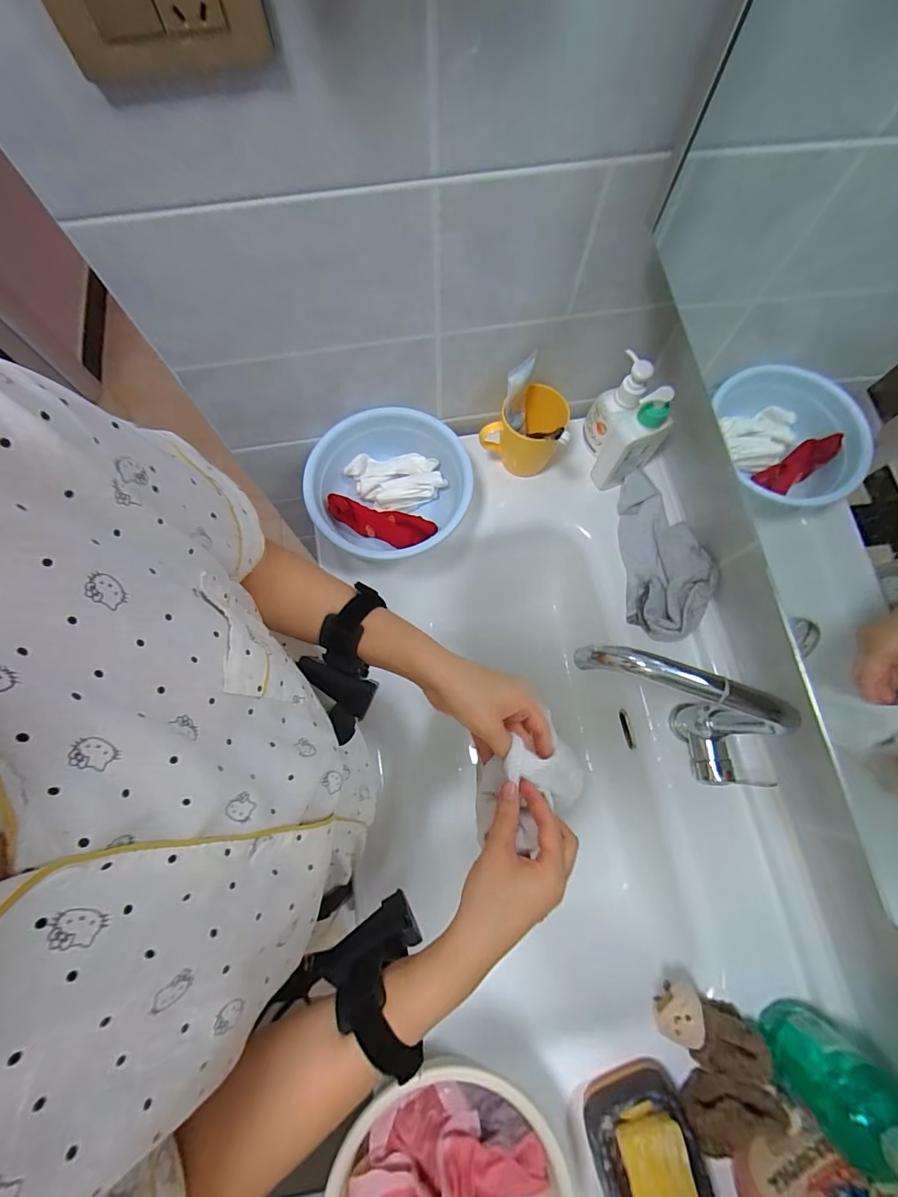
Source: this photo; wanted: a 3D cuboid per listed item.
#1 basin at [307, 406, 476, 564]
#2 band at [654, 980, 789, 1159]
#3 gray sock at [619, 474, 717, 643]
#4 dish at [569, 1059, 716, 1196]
[{"bbox_3d":[-0.077,-0.143,0.614,0.187,0.080,0.203,0,74,0],"label":"basin"},{"bbox_3d":[0.265,0.459,0.453,0.085,0.044,0.119,-13,74,-4],"label":"band"},{"bbox_3d":[0.282,-0.061,0.593,0.089,0.064,0.227,1,74,0],"label":"gray sock"},{"bbox_3d":[0.186,0.531,0.426,0.107,0.065,0.120,-20,75,-6],"label":"dish"}]

